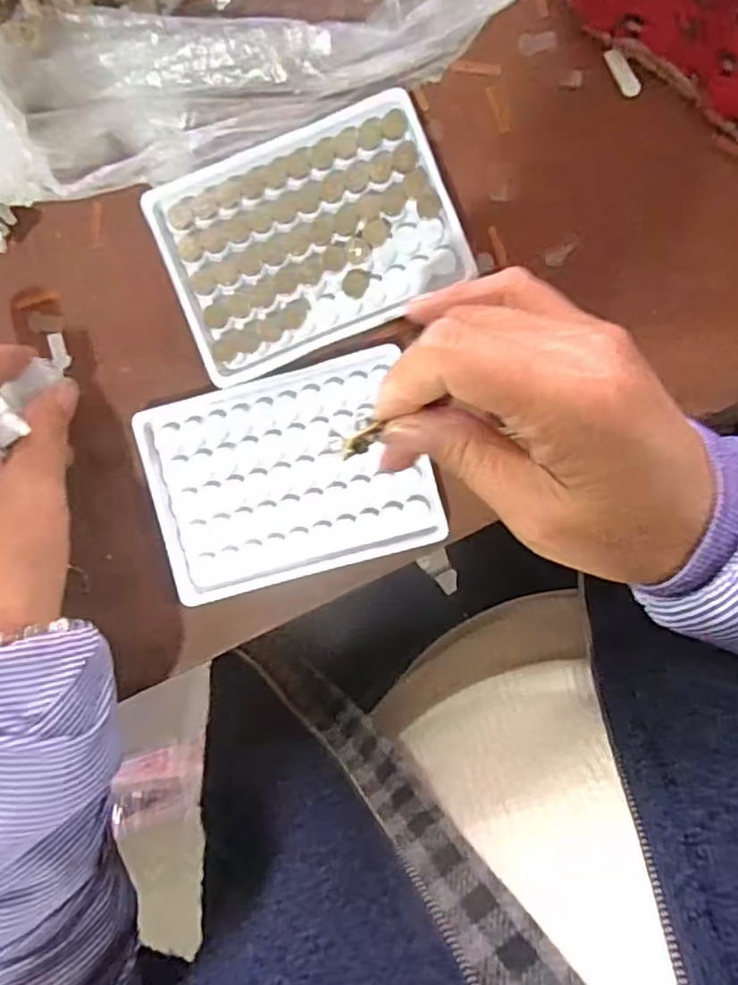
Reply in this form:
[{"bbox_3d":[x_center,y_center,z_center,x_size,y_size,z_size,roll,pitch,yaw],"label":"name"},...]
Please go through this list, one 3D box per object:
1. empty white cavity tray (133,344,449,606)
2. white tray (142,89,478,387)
[{"bbox_3d":[-0.038,-0.007,0.322,0.128,0.006,0.096,-15,91,2],"label":"empty white cavity tray"},{"bbox_3d":[-0.027,-0.117,0.311,0.129,0.011,0.095,-22,91,2],"label":"white tray"}]

